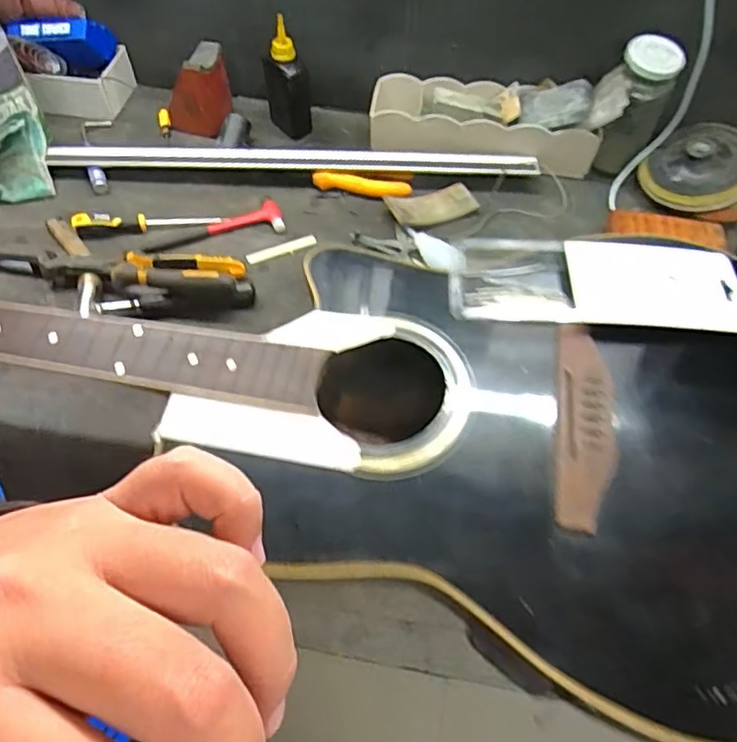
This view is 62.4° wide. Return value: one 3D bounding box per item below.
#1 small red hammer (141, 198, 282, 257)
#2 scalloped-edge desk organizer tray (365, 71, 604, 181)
[{"bbox_3d":[-0.175,-0.159,0.688,0.154,0.015,0.037,-17,57,-12],"label":"small red hammer"},{"bbox_3d":[0.140,-0.302,0.752,0.269,0.074,0.096,7,56,4],"label":"scalloped-edge desk organizer tray"}]

